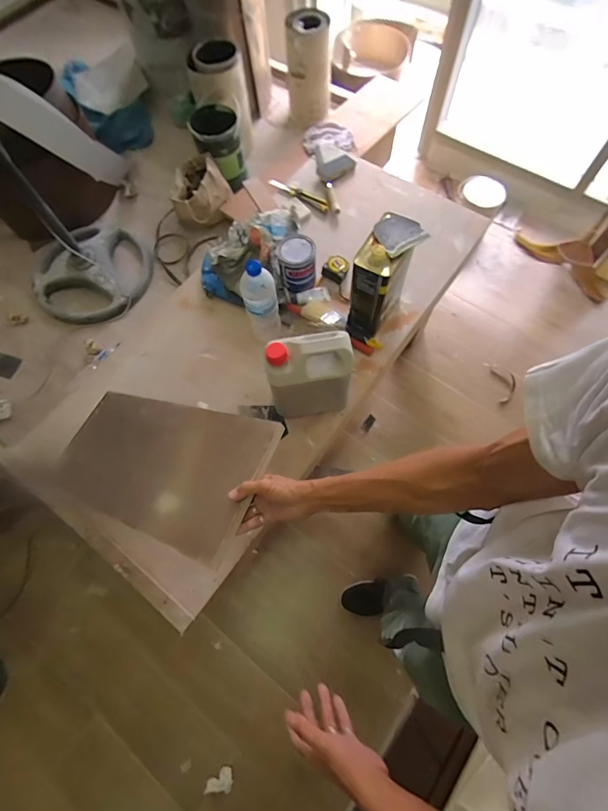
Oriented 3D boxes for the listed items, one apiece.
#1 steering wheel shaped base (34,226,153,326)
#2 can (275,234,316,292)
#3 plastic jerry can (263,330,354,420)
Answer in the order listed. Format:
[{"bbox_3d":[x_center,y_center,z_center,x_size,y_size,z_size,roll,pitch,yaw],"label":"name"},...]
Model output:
[{"bbox_3d":[-0.740,-0.480,1.315,0.400,0.088,0.393,-14,69,-4],"label":"steering wheel shaped base"},{"bbox_3d":[-0.017,-0.379,1.017,0.103,0.099,0.116,-10,69,-2],"label":"can"},{"bbox_3d":[0.015,-0.069,0.851,0.198,0.231,0.106,-9,69,-2],"label":"plastic jerry can"}]

